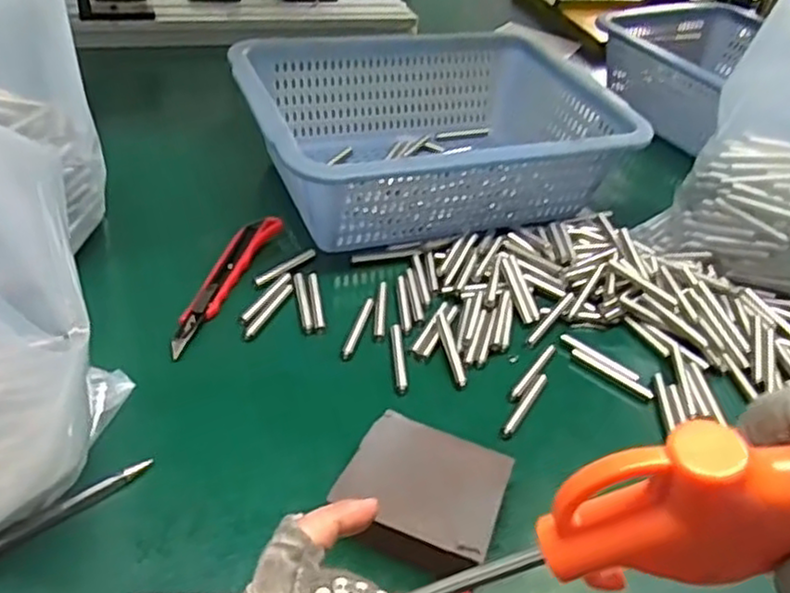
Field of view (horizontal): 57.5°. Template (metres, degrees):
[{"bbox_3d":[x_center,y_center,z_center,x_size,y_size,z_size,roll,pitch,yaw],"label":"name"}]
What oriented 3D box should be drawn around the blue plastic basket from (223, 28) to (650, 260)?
[{"bbox_3d":[0.026,-0.144,0.624,0.309,0.088,0.244,-5,41,-16],"label":"blue plastic basket"}]

